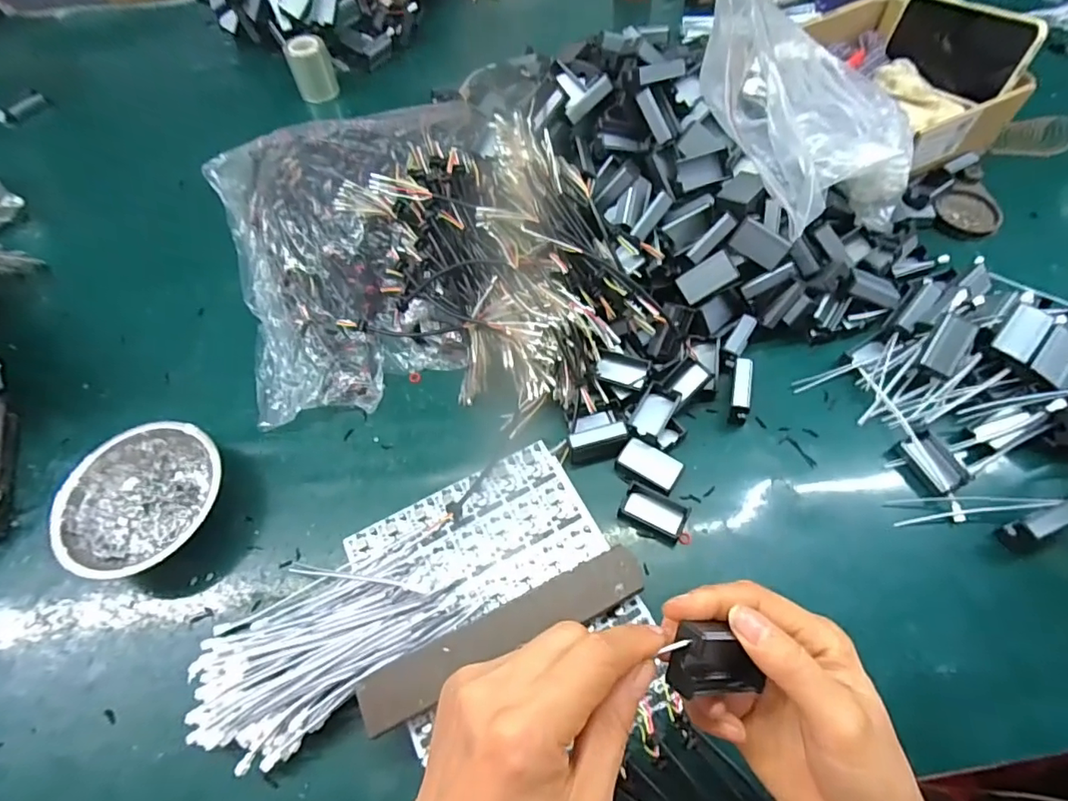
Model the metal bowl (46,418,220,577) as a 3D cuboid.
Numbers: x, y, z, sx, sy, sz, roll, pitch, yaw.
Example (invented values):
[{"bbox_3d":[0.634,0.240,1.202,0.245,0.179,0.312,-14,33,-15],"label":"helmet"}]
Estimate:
[{"bbox_3d":[-0.322,0.079,0.447,0.125,0.049,0.125,-1,60,2],"label":"metal bowl"}]

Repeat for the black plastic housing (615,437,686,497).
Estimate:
[{"bbox_3d":[0.098,0.057,0.456,0.053,0.015,0.033,23,64,14],"label":"black plastic housing"}]

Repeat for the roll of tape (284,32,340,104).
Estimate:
[{"bbox_3d":[-0.304,-0.457,0.736,0.053,0.076,0.053,-1,60,2],"label":"roll of tape"}]

